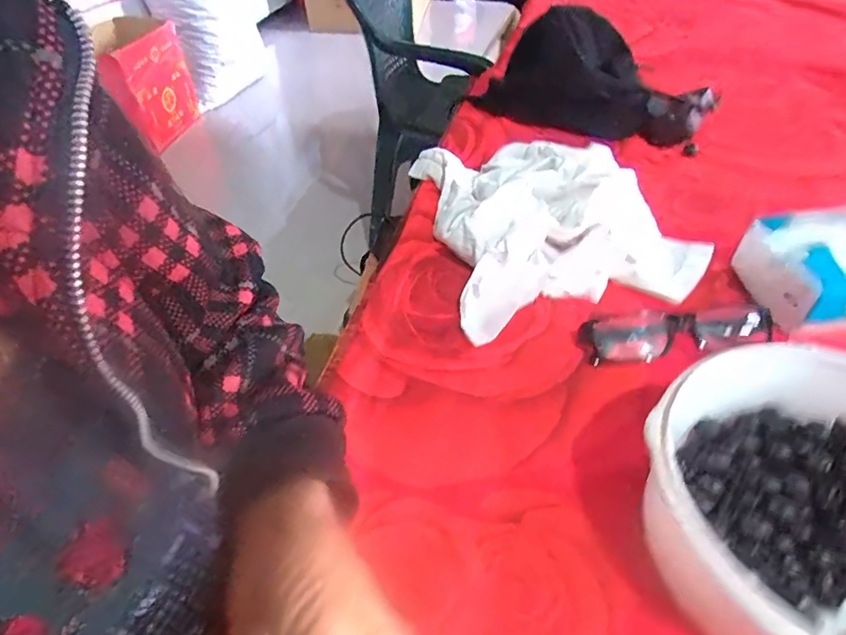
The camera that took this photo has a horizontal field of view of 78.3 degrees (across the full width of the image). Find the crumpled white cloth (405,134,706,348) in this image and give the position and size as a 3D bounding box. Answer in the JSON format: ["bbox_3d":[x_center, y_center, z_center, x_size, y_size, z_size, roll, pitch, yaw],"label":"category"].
[{"bbox_3d":[0.118,-0.104,0.481,0.225,0.059,0.259,-9,47,-8],"label":"crumpled white cloth"}]

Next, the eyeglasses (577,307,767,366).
[{"bbox_3d":[0.185,0.008,0.390,0.132,0.027,0.041,-4,46,-3],"label":"eyeglasses"}]

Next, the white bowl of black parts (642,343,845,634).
[{"bbox_3d":[0.192,0.100,0.255,0.142,0.077,0.163,5,43,5],"label":"white bowl of black parts"}]

